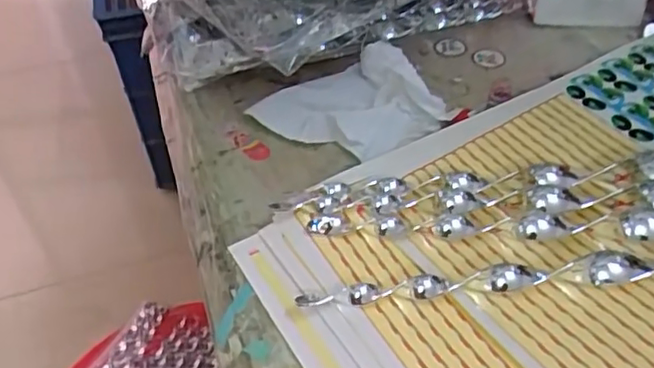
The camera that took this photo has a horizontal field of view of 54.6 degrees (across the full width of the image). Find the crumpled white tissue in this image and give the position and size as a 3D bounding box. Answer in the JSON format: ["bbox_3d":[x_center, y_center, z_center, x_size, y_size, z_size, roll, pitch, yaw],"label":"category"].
[{"bbox_3d":[0.022,-0.066,0.461,0.120,0.034,0.110,-29,50,-22],"label":"crumpled white tissue"}]

